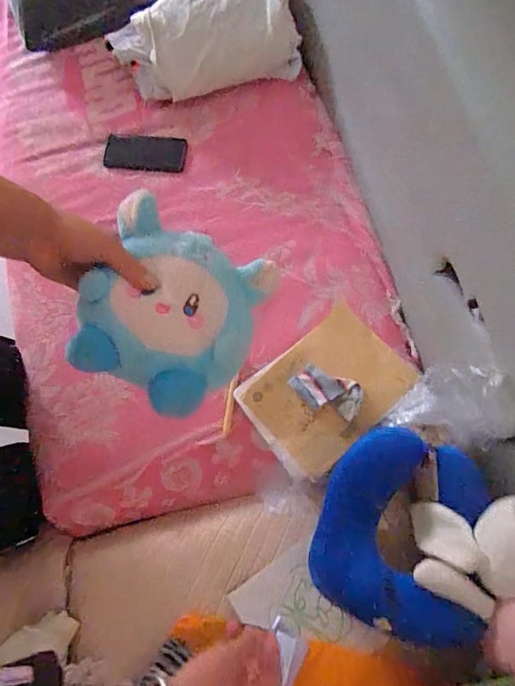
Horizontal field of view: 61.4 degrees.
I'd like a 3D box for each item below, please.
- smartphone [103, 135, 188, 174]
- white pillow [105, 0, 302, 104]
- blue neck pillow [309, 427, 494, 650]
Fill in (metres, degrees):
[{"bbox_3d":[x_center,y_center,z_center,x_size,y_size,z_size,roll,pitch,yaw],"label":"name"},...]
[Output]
[{"bbox_3d":[-0.221,-0.374,0.856,0.160,0.012,0.072,8,76,3],"label":"smartphone"},{"bbox_3d":[-0.098,-0.590,0.849,0.354,0.110,0.173,-20,77,-4],"label":"white pillow"},{"bbox_3d":[0.210,0.270,0.636,0.224,0.090,0.268,13,77,25],"label":"blue neck pillow"}]

